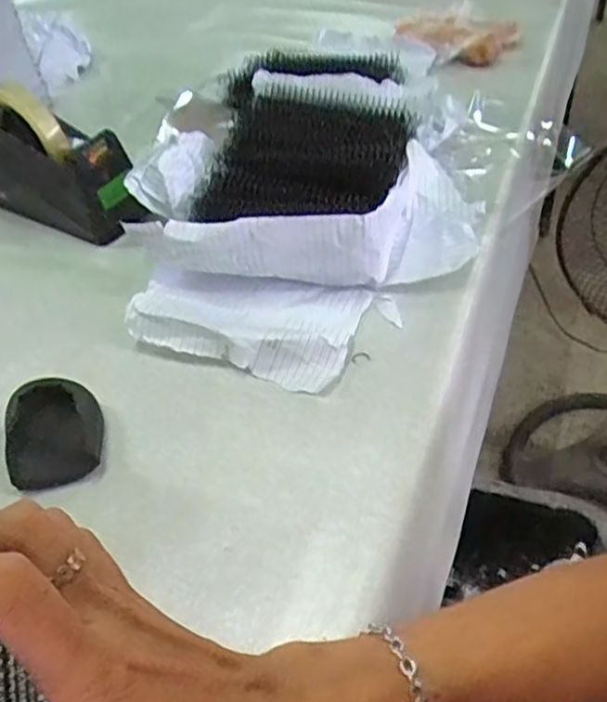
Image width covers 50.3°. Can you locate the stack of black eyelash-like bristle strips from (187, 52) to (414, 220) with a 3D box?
[{"bbox_3d":[0.007,-0.229,0.671,0.194,0.080,0.331,-2,46,9],"label":"stack of black eyelash-like bristle strips"}]

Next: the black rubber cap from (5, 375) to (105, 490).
[{"bbox_3d":[-0.179,0.057,0.463,0.063,0.032,0.087,-18,45,-6],"label":"black rubber cap"}]

